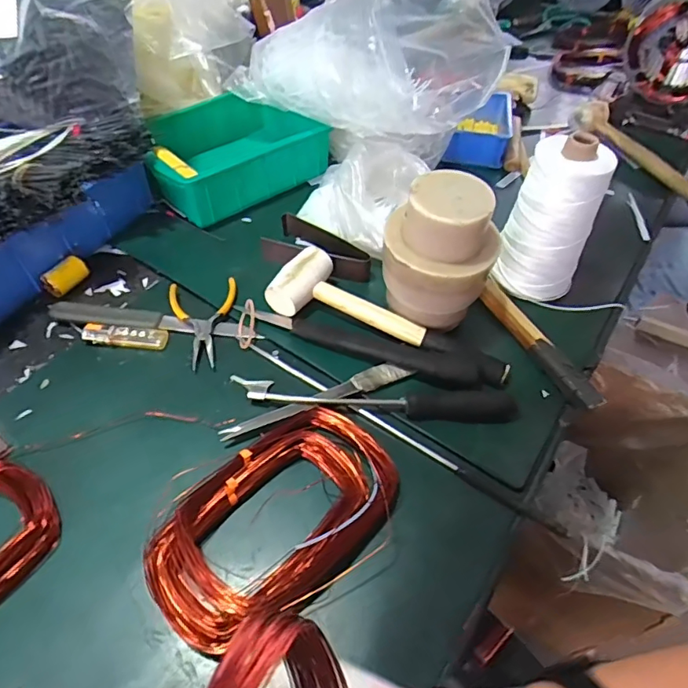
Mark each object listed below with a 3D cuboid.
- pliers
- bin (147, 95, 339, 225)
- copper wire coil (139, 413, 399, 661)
[{"bbox_3d":[-0.156,-0.024,0.547,0.071,0.013,0.115,-2,50,-3],"label":"pliers"},{"bbox_3d":[-0.153,-0.274,0.712,0.263,0.071,0.171,-34,58,-26],"label":"bin"},{"bbox_3d":[-0.051,0.136,0.402,0.123,0.033,0.199,38,59,26],"label":"copper wire coil"}]

